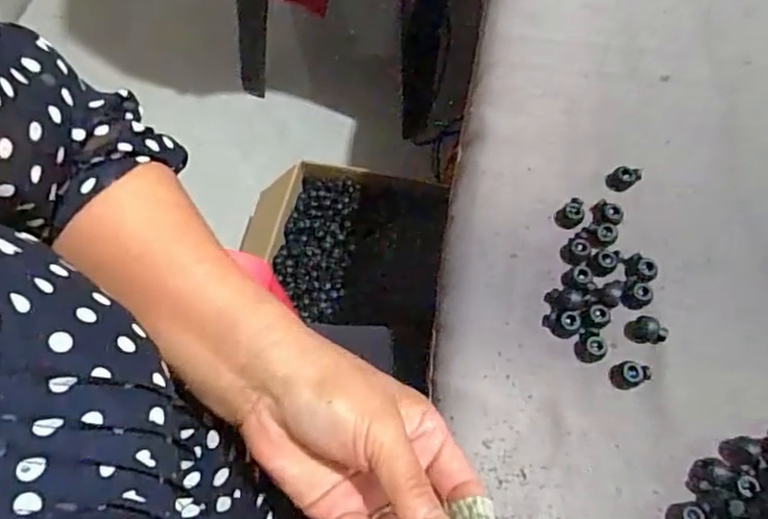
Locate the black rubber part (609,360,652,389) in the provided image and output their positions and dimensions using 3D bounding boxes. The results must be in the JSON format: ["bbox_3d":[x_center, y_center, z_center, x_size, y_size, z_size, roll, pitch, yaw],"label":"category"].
[{"bbox_3d":[0.146,0.068,0.363,0.023,0.010,0.015,-10,65,-7],"label":"black rubber part"}]

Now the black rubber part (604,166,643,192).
[{"bbox_3d":[0.165,-0.057,0.422,0.025,0.007,0.016,-28,69,-15],"label":"black rubber part"}]

